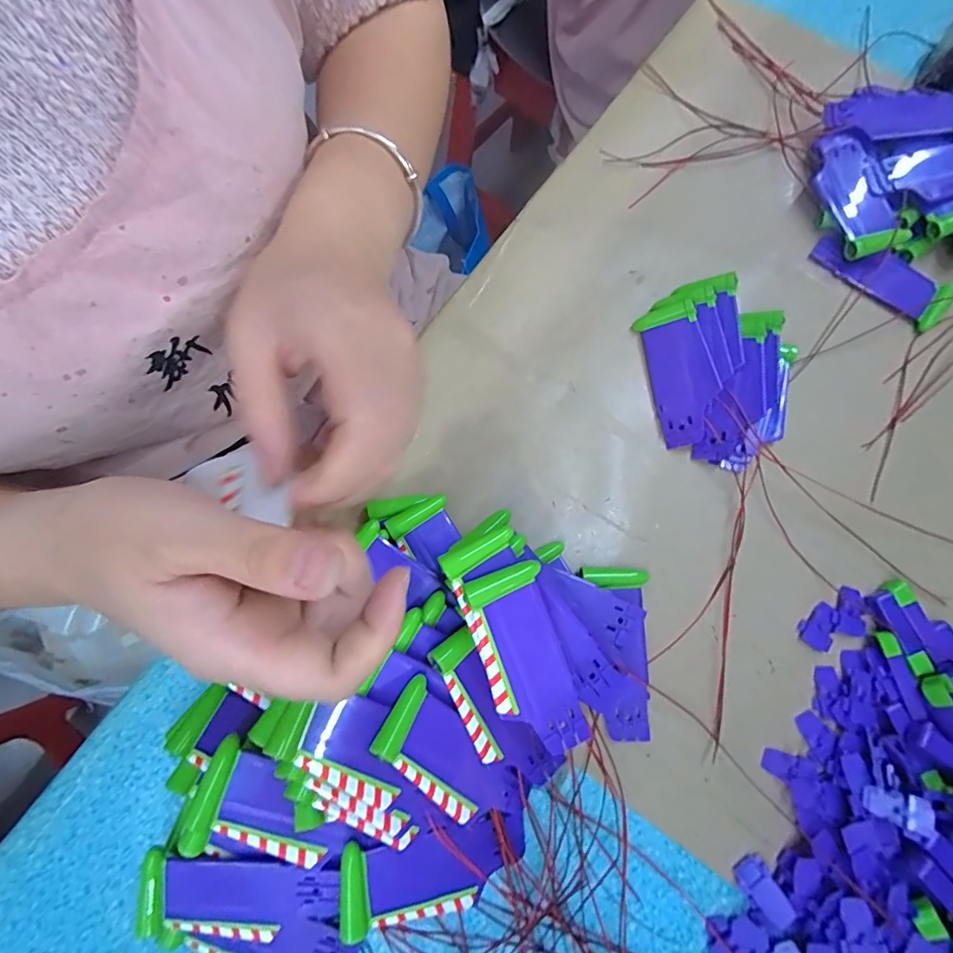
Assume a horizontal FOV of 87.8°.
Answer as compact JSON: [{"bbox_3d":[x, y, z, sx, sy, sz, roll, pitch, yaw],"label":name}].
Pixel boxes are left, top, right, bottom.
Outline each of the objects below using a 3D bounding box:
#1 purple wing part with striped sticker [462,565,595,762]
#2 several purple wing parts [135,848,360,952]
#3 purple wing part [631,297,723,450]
[{"bbox_3d":[0.024,0.087,0.232,0.039,0.008,0.089,-23,93,-6],"label":"purple wing part with striped sticker"},{"bbox_3d":[-0.105,0.207,0.229,0.097,0.015,0.059,7,93,-5],"label":"several purple wing parts"},{"bbox_3d":[0.125,-0.064,0.306,0.037,0.006,0.086,-19,74,31],"label":"purple wing part"}]

